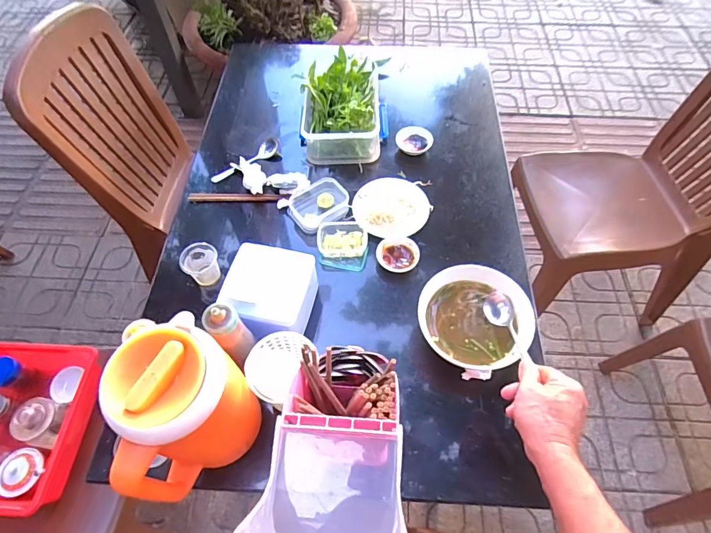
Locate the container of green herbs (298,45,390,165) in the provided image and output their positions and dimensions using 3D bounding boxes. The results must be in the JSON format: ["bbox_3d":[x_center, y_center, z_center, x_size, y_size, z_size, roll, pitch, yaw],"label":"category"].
[{"bbox_3d":[-0.026,-0.357,0.950,0.181,0.103,0.244,3,59,2],"label":"container of green herbs"}]

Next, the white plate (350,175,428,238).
[{"bbox_3d":[0.072,-0.118,0.837,0.145,0.017,0.142,0,59,0],"label":"white plate"}]

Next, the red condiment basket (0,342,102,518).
[{"bbox_3d":[-0.652,0.308,0.844,0.241,0.101,0.320,3,59,2],"label":"red condiment basket"}]

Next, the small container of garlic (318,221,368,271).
[{"bbox_3d":[-0.022,-0.044,0.809,0.093,0.046,0.093,9,59,6],"label":"small container of garlic"}]

